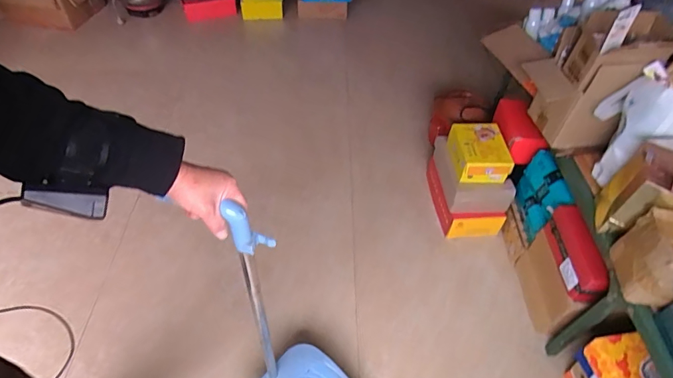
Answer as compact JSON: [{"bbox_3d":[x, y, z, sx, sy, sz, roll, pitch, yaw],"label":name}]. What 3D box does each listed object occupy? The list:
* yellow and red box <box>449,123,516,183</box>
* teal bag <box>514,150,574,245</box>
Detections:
[{"bbox_3d":[0.475,-0.123,1.384,0.169,0.101,0.205,0,49,-2],"label":"yellow and red box"},{"bbox_3d":[0.635,0.028,1.296,0.061,0.242,0.213,4,49,1],"label":"teal bag"}]

